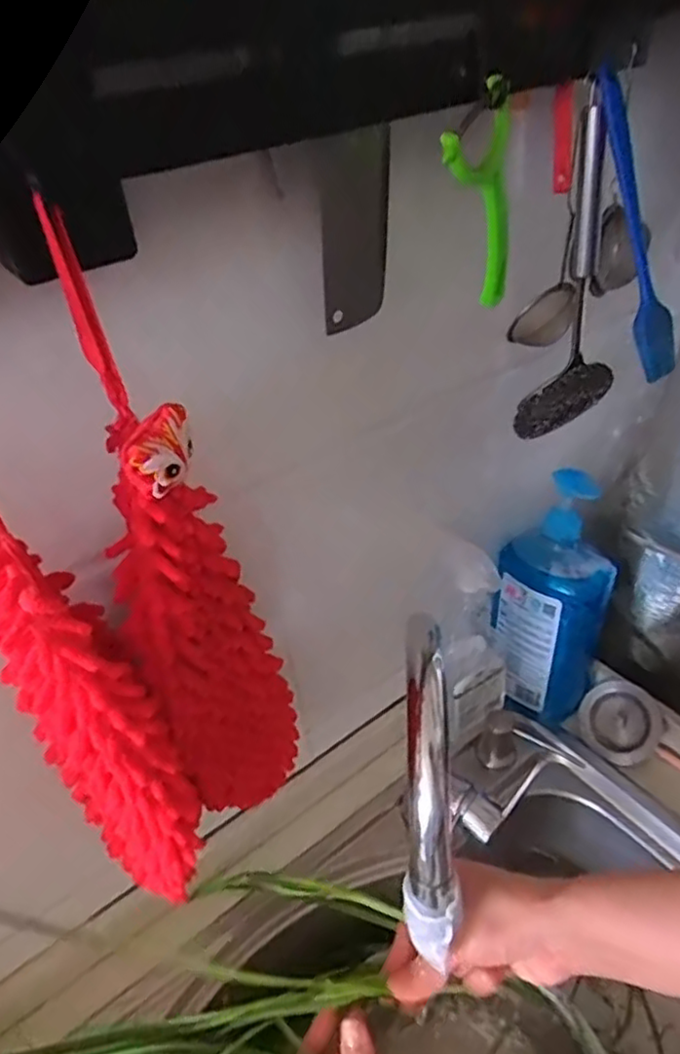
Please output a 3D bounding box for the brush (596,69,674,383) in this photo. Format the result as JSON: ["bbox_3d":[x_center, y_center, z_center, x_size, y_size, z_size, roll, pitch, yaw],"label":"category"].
[{"bbox_3d":[0.201,-0.201,0.445,0.026,0.197,0.025,-28,18,-25],"label":"brush"}]

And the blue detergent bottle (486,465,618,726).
[{"bbox_3d":[0.218,0.077,0.677,0.087,0.283,0.091,-35,45,-31],"label":"blue detergent bottle"}]

